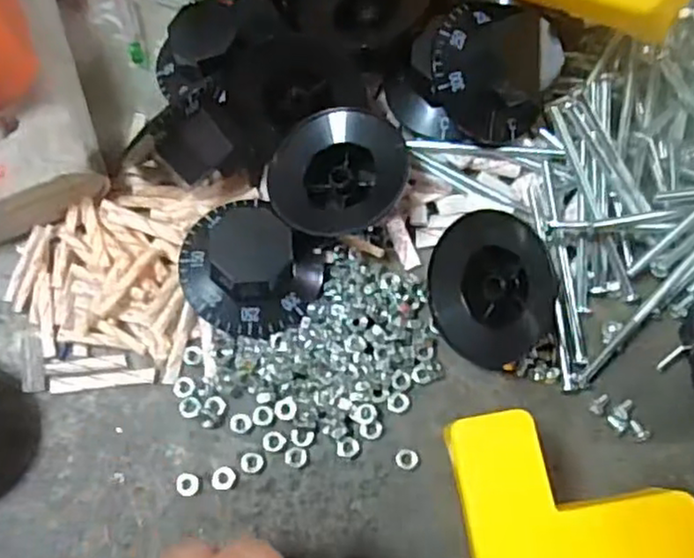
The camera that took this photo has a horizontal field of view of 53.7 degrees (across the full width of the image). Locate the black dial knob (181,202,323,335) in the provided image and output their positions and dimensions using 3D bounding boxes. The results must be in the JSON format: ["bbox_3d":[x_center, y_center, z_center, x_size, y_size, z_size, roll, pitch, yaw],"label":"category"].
[{"bbox_3d":[-0.034,-0.004,0.229,0.048,0.024,0.041,18,75,6],"label":"black dial knob"}]

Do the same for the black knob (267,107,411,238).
[{"bbox_3d":[-0.005,-0.036,0.241,0.045,0.020,0.045,0,73,1],"label":"black knob"}]

